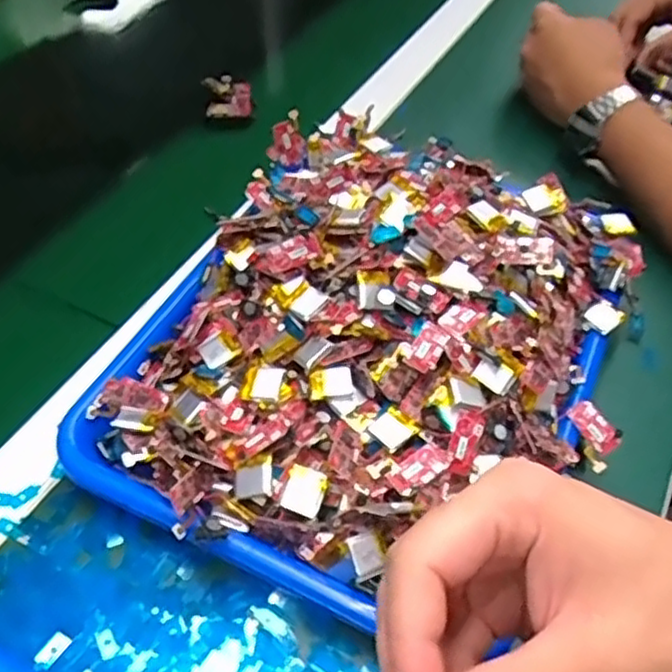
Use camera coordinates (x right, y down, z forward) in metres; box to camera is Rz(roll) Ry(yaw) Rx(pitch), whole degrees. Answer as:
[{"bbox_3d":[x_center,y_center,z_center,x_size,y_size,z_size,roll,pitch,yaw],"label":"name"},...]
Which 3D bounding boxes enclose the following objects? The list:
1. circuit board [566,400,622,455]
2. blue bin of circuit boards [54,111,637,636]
[{"bbox_3d":[0.142,0.050,0.393,0.015,0.004,0.029,-41,70,12],"label":"circuit board"},{"bbox_3d":[0.032,-0.013,0.426,0.260,0.087,0.335,20,52,12],"label":"blue bin of circuit boards"}]

